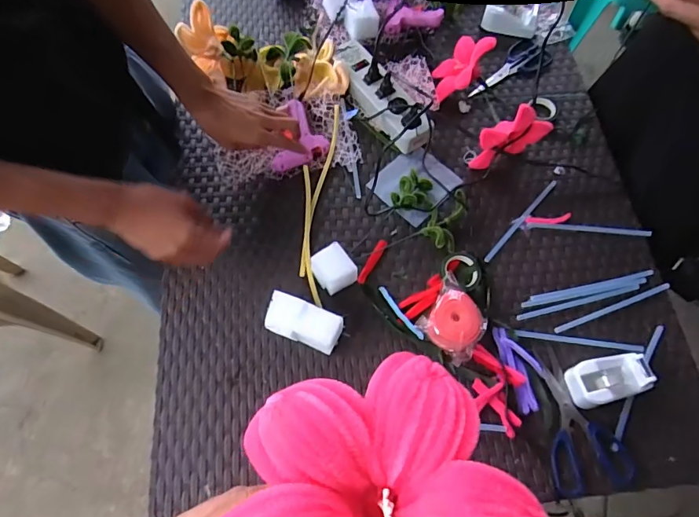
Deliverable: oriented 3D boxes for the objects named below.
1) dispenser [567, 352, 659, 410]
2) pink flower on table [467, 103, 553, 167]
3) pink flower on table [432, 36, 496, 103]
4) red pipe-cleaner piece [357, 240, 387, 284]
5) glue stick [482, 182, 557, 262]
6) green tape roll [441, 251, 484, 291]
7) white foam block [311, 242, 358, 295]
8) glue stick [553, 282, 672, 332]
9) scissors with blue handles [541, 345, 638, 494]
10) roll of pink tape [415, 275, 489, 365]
[{"bbox_3d":[0.337,0.157,0.604,0.095,0.043,0.054,-14,68,-7],"label":"dispenser"},{"bbox_3d":[0.254,-0.194,0.725,0.124,0.116,0.046,-26,70,-12],"label":"pink flower on table"},{"bbox_3d":[0.190,-0.331,0.794,0.082,0.096,0.116,23,69,8],"label":"pink flower on table"},{"bbox_3d":[0.034,0.004,0.685,0.013,0.005,0.077,28,69,10],"label":"red pipe-cleaner piece"},{"bbox_3d":[0.268,-0.058,0.720,0.013,0.011,0.183,42,72,15],"label":"glue stick"},{"bbox_3d":[0.164,0.015,0.670,0.060,0.024,0.057,1,67,-1],"label":"green tape roll"},{"bbox_3d":[-0.023,0.017,0.661,0.052,0.044,0.065,-33,72,-14],"label":"white foam block"},{"bbox_3d":[0.379,0.070,0.665,0.183,0.011,0.011,-19,69,-9],"label":"glue stick"},{"bbox_3d":[0.303,0.208,0.598,0.097,0.013,0.179,3,67,0],"label":"scissors with blue handles"},{"bbox_3d":[0.142,0.083,0.631,0.084,0.052,0.091,1,67,-1],"label":"roll of pink tape"}]

